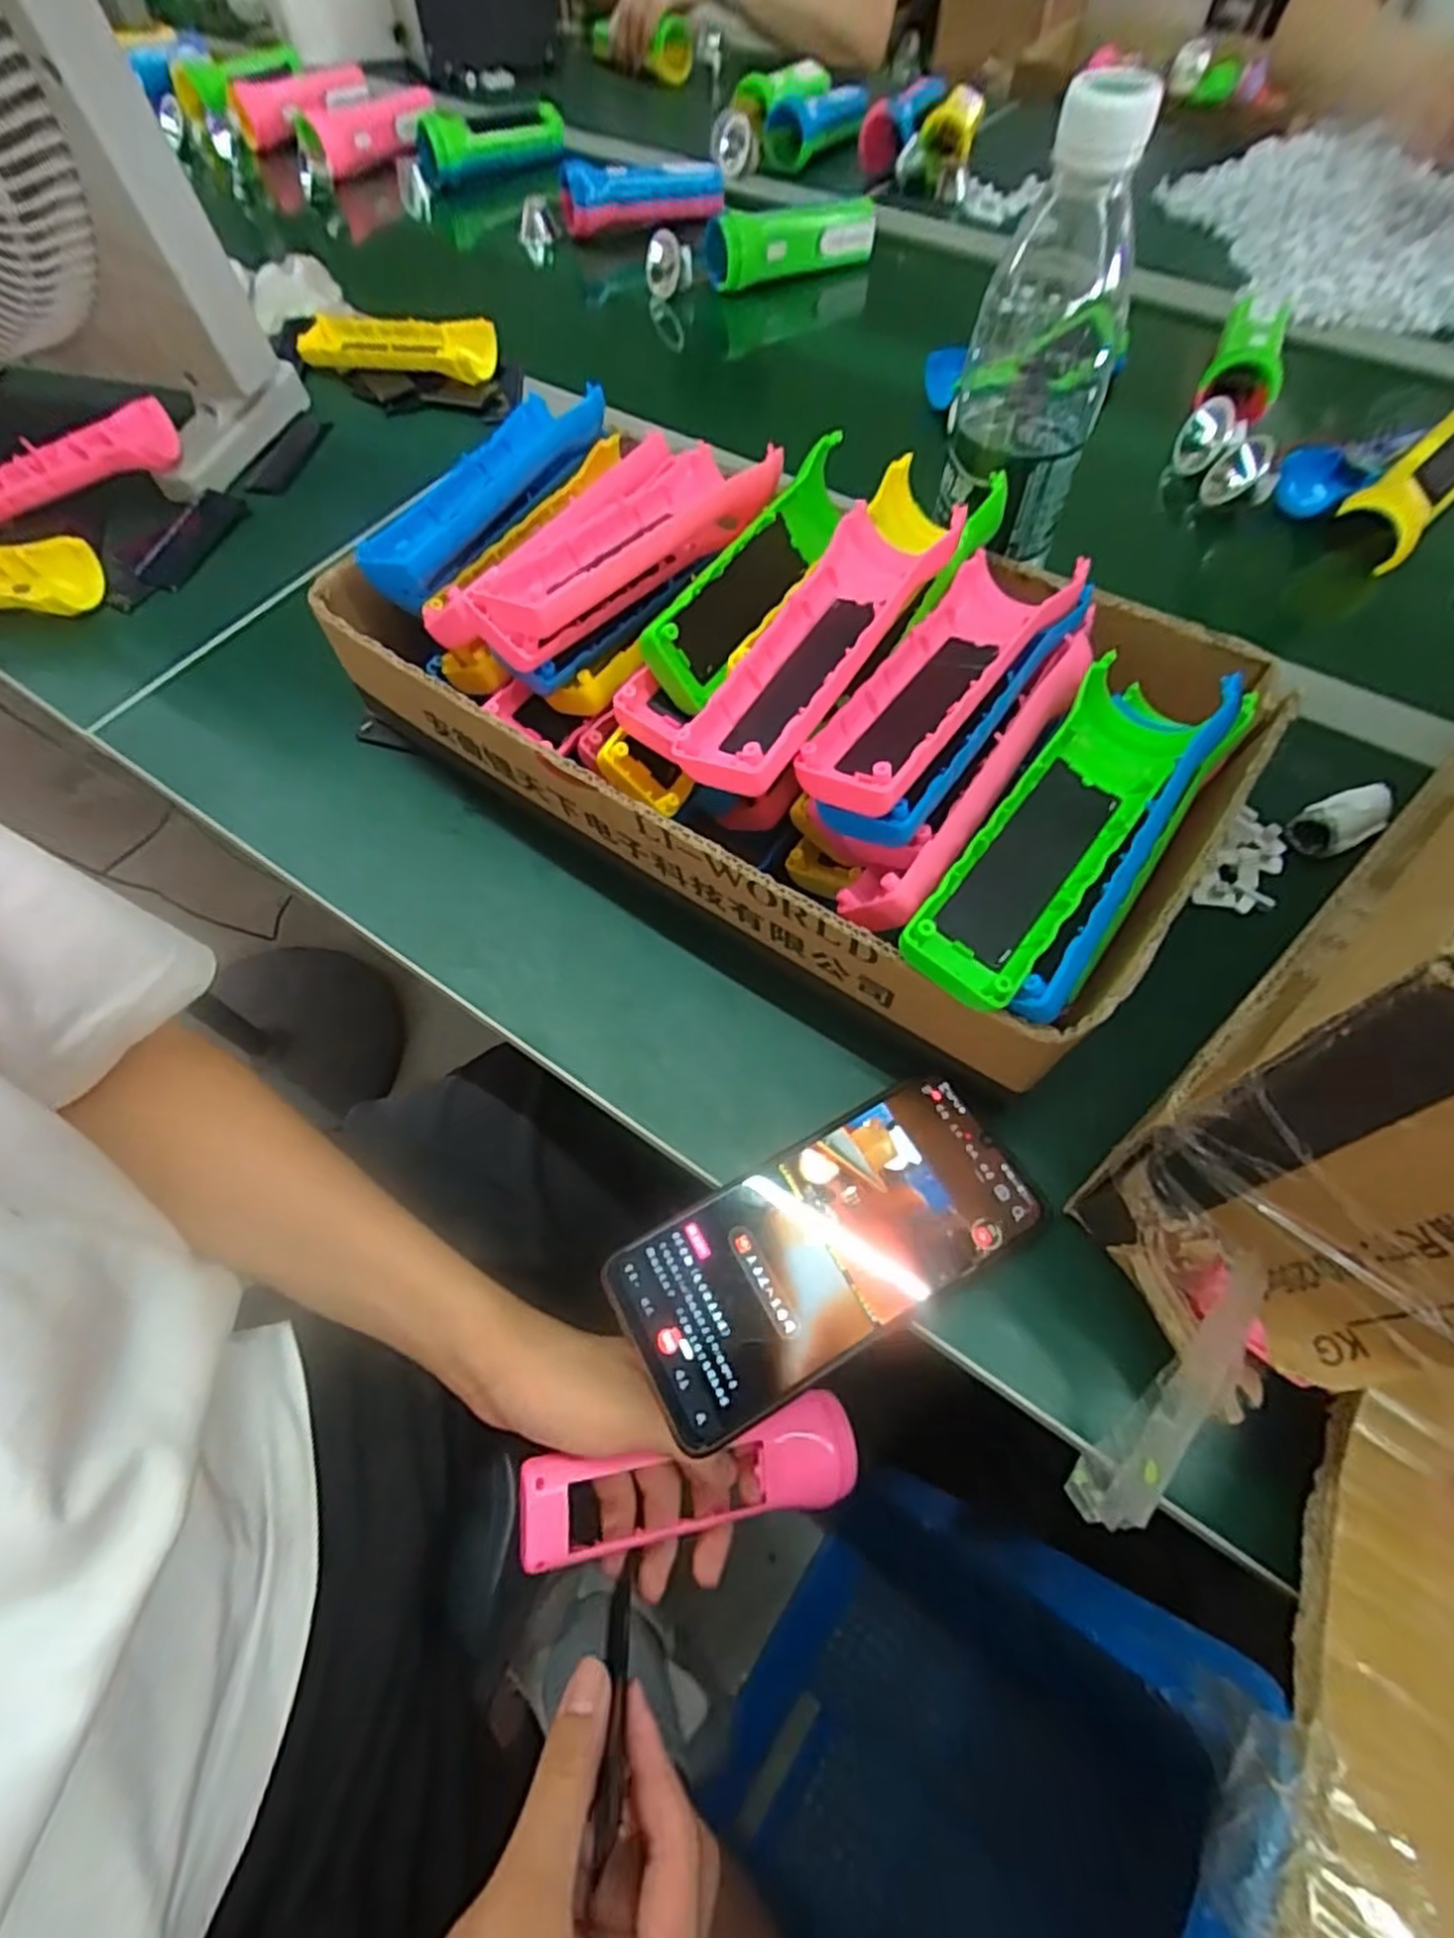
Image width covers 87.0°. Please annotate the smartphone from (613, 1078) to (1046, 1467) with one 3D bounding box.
[{"bbox_3d":[0.040,0.108,0.299,0.162,0.008,0.075,-26,63,-13],"label":"smartphone"}]

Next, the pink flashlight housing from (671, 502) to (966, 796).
[{"bbox_3d":[0.036,-0.126,0.299,0.046,0.031,0.146,28,65,15],"label":"pink flashlight housing"}]

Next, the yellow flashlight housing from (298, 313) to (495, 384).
[{"bbox_3d":[-0.258,-0.490,0.601,0.168,0.026,0.044,14,62,9],"label":"yellow flashlight housing"}]

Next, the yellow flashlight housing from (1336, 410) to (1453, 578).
[{"bbox_3d":[0.456,-0.321,0.497,0.150,0.039,0.046,-40,67,-19],"label":"yellow flashlight housing"}]

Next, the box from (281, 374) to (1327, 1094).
[{"bbox_3d":[0.018,-0.147,0.354,0.402,0.104,0.216,33,66,18],"label":"box"}]

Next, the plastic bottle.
[{"bbox_3d":[0.141,-0.269,0.330,0.066,0.153,0.061,-11,61,-5],"label":"plastic bottle"}]

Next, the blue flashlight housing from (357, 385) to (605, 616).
[{"bbox_3d":[-0.124,-0.242,0.389,0.048,0.033,0.146,24,64,14],"label":"blue flashlight housing"}]

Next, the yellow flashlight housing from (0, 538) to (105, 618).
[{"bbox_3d":[-0.469,-0.244,0.479,0.132,0.030,0.047,-8,61,-3],"label":"yellow flashlight housing"}]

